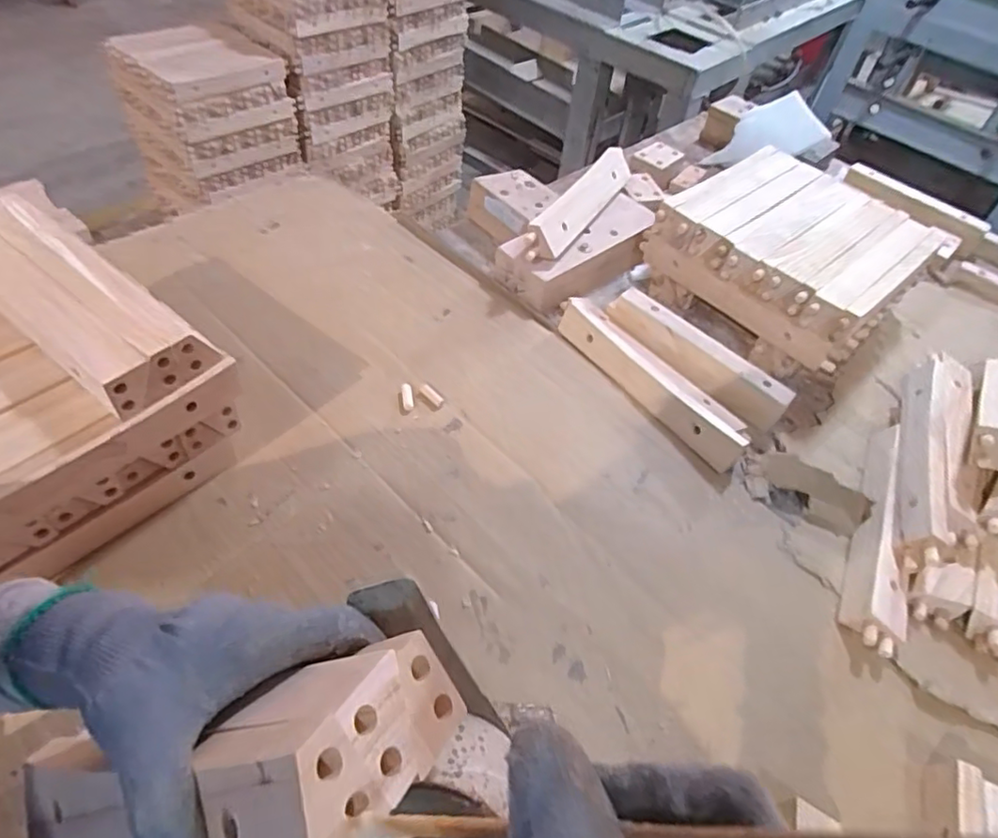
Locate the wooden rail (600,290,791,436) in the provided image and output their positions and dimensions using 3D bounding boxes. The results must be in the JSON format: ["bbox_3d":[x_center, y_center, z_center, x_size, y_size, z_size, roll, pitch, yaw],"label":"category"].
[{"bbox_3d":[0.222,-0.071,0.709,0.232,0.053,0.045,40,57,23],"label":"wooden rail"}]

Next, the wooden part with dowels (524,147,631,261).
[{"bbox_3d":[0.107,-0.281,0.791,0.050,0.024,0.252,53,51,-19],"label":"wooden part with dowels"}]

